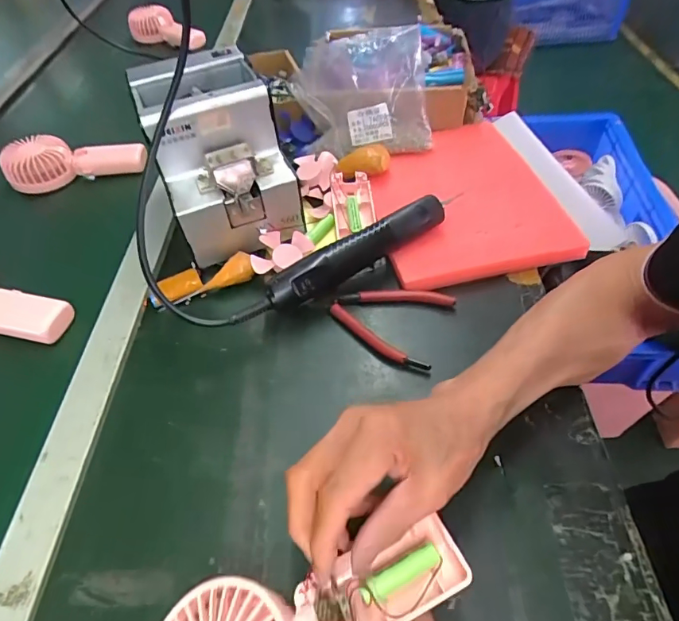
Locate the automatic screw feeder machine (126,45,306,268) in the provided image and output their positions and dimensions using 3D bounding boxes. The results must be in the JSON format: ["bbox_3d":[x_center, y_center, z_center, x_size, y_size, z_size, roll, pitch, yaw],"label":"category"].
[{"bbox_3d":[-0.130,-0.172,0.495,0.124,0.143,0.169,-20,52,-12],"label":"automatic screw feeder machine"}]

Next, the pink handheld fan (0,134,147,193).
[{"bbox_3d":[-0.361,-0.207,0.633,0.168,0.054,0.078,-4,50,3],"label":"pink handheld fan"}]

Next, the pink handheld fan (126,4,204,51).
[{"bbox_3d":[-0.357,-0.578,0.939,0.195,0.063,0.049,20,55,20],"label":"pink handheld fan"}]

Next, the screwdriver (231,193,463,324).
[{"bbox_3d":[0.004,-0.054,0.451,0.232,0.041,0.030,-27,53,-17],"label":"screwdriver"}]

